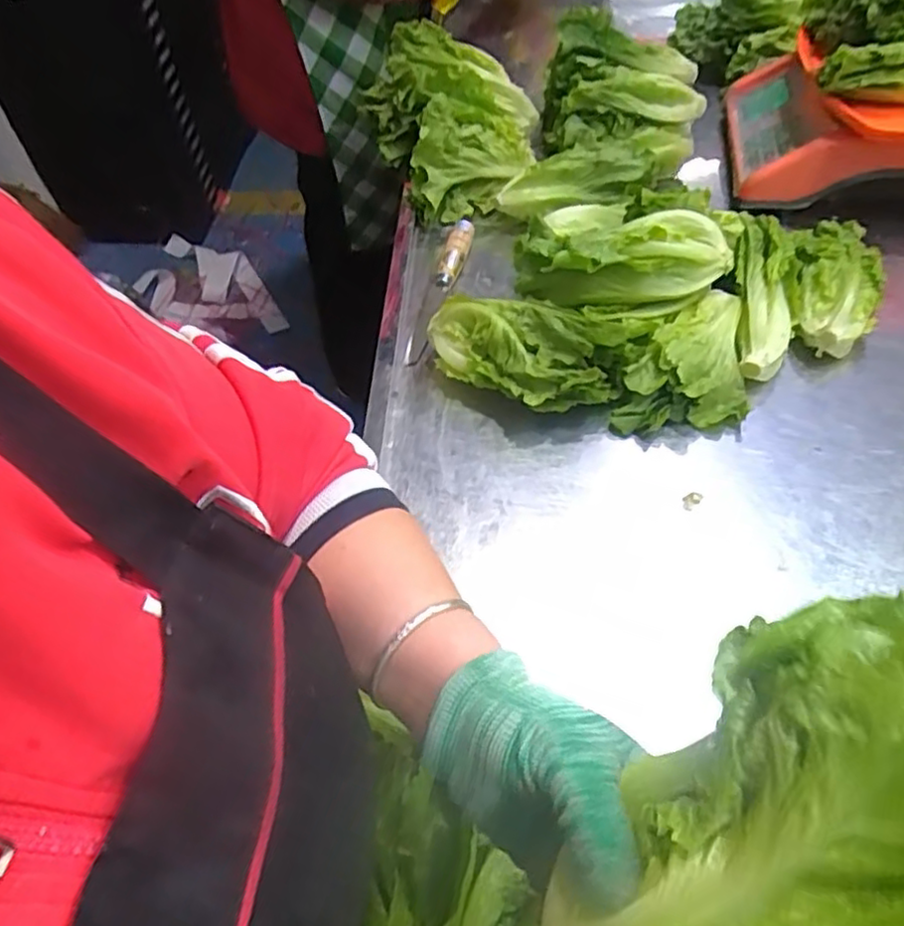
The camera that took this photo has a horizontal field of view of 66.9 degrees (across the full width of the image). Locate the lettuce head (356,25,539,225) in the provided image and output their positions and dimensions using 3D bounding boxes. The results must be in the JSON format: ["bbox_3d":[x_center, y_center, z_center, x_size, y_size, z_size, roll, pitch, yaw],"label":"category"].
[{"bbox_3d":[-0.001,-0.419,0.829,0.188,0.107,0.248,-22,55,-14],"label":"lettuce head"}]

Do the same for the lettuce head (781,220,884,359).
[{"bbox_3d":[0.369,-0.168,0.669,0.097,0.063,0.148,20,56,16],"label":"lettuce head"}]

